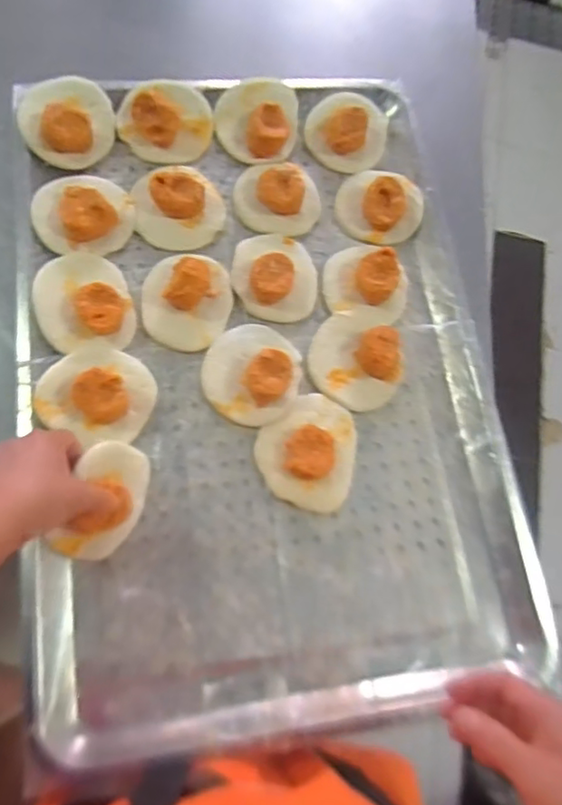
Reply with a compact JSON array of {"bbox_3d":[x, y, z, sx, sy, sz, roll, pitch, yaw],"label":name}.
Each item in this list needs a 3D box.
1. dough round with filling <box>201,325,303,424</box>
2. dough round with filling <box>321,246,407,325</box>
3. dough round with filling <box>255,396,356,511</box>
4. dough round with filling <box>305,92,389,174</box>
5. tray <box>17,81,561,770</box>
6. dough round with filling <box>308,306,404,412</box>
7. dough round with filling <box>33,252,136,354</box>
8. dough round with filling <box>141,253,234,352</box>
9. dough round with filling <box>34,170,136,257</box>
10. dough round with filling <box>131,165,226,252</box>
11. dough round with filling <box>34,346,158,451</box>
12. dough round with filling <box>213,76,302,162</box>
[{"bbox_3d":[-0.025,-0.028,0.493,0.079,0.033,0.086,2,72,-7],"label":"dough round with filling"},{"bbox_3d":[0.080,-0.111,0.531,0.079,0.032,0.066,9,69,-2],"label":"dough round with filling"},{"bbox_3d":[0.021,0.037,0.479,0.079,0.028,0.089,13,71,-3],"label":"dough round with filling"},{"bbox_3d":[0.066,-0.276,0.582,0.077,0.027,0.083,2,72,-7],"label":"dough round with filling"},{"bbox_3d":[-0.017,-0.040,0.498,0.376,0.035,0.561,-7,72,-9],"label":"tray"},{"bbox_3d":[0.066,-0.045,0.507,0.078,0.034,0.092,4,71,-6],"label":"dough round with filling"},{"bbox_3d":[-0.168,-0.088,0.497,0.074,0.027,0.093,-10,74,-11],"label":"dough round with filling"},{"bbox_3d":[-0.081,-0.094,0.504,0.076,0.030,0.086,-6,73,-10],"label":"dough round with filling"},{"bbox_3d":[-0.176,-0.172,0.525,0.081,0.032,0.079,2,72,-7],"label":"dough round with filling"},{"bbox_3d":[-0.095,-0.186,0.537,0.079,0.028,0.080,2,72,-7],"label":"dough round with filling"},{"bbox_3d":[-0.147,-0.010,0.467,0.081,0.032,0.076,2,72,-7],"label":"dough round with filling"},{"bbox_3d":[-0.023,-0.283,0.580,0.078,0.026,0.091,3,72,-7],"label":"dough round with filling"}]

